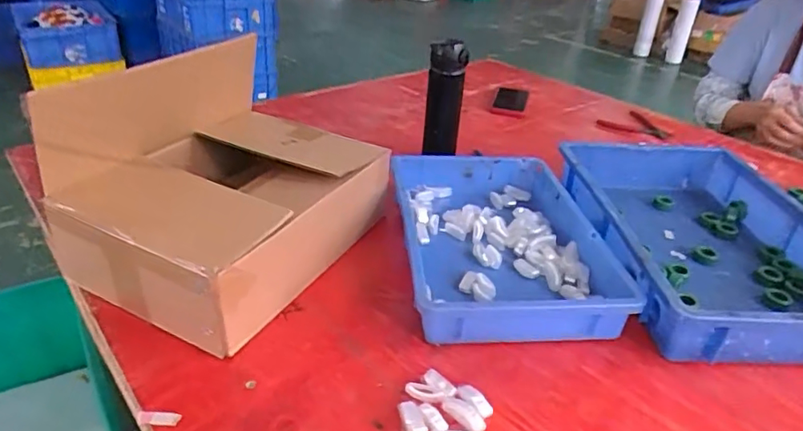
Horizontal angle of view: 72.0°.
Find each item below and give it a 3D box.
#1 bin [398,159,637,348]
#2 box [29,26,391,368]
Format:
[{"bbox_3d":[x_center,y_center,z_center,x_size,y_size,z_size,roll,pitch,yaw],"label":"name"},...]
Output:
[{"bbox_3d":[0.124,0.023,0.735,0.244,0.063,0.372,1,30,-5],"label":"bin"},{"bbox_3d":[-0.214,-0.052,0.689,0.278,0.218,0.345,17,32,21],"label":"box"}]

